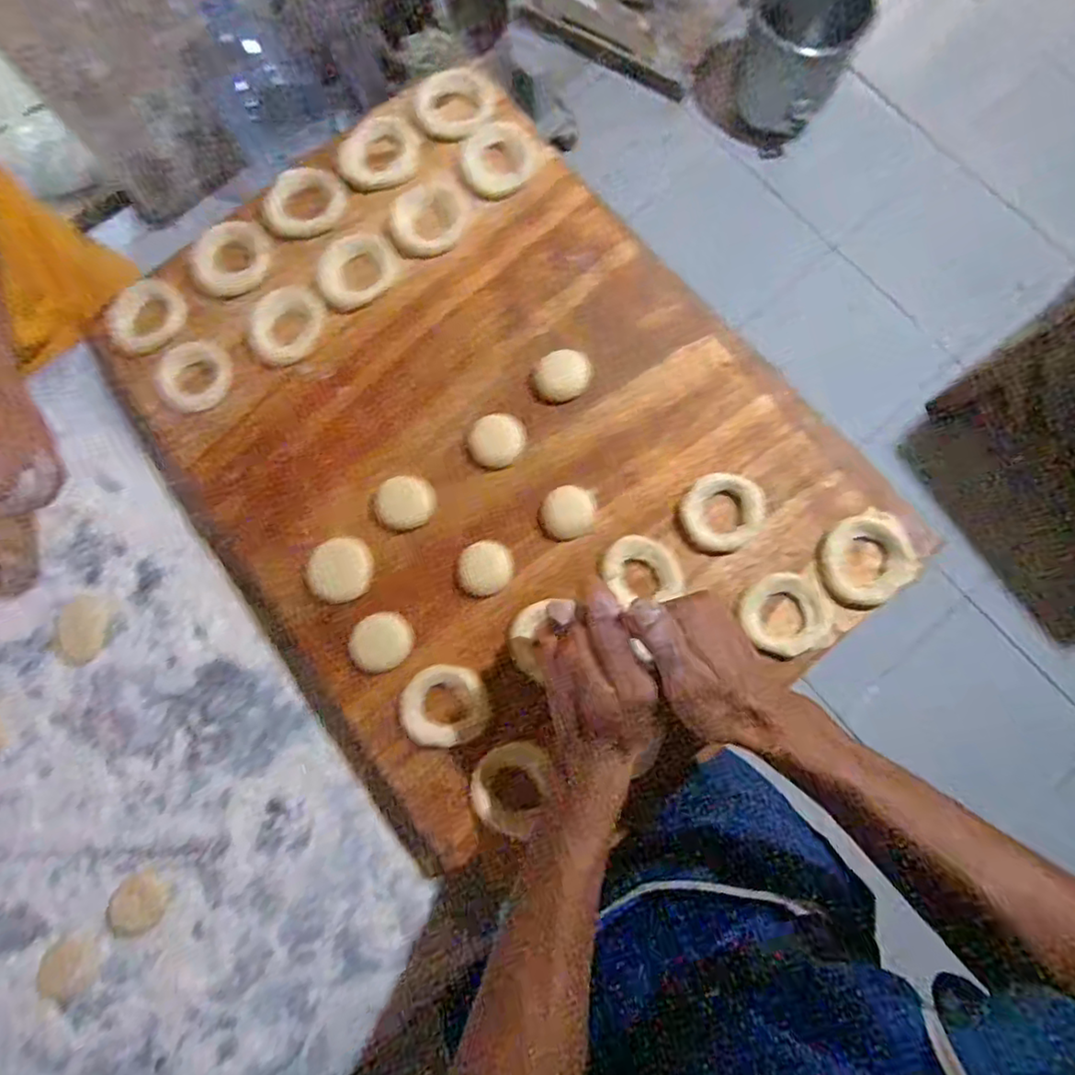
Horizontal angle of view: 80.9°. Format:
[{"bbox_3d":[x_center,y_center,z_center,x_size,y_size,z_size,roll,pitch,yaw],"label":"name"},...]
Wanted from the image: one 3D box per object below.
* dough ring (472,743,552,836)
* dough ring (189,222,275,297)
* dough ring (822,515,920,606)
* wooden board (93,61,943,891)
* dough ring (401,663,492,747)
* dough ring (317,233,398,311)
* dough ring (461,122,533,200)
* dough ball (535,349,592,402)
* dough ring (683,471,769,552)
[{"bbox_3d":[-0.018,0.180,0.453,0.055,0.008,0.059,0,79,1],"label":"dough ring"},{"bbox_3d":[-0.266,-0.241,0.543,0.074,0.010,0.066,19,80,5],"label":"dough ring"},{"bbox_3d":[0.239,0.016,0.459,0.061,0.014,0.059,0,79,1],"label":"dough ring"},{"bbox_3d":[-0.048,-0.081,0.506,0.431,0.031,0.566,-38,81,-5],"label":"wooden board"},{"bbox_3d":[-0.069,0.124,0.466,0.064,0.009,0.058,-20,80,-2],"label":"dough ring"},{"bbox_3d":[-0.156,-0.232,0.546,0.068,0.009,0.061,-23,80,-3],"label":"dough ring"},{"bbox_3d":[-0.035,-0.322,0.536,0.057,0.018,0.062,0,79,1],"label":"dough ring"},{"bbox_3d":[0.021,-0.130,0.507,0.043,0.014,0.036,1,79,2],"label":"dough ball"},{"bbox_3d":[0.141,-0.021,0.479,0.061,0.010,0.056,0,79,1],"label":"dough ring"}]

